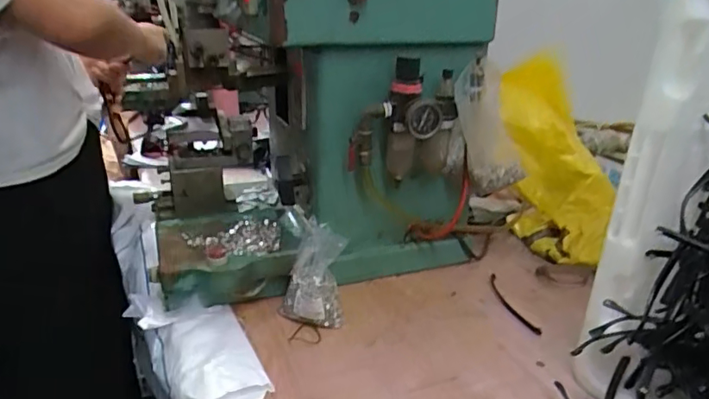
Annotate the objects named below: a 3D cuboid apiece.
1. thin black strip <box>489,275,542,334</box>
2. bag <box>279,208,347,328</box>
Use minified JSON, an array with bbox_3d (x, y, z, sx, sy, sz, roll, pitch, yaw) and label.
[{"bbox_3d":[0.196,0.131,0.694,0.018,0.012,0.142,-2,22,-7],"label":"thin black strip"},{"bbox_3d":[-0.049,0.082,0.636,0.074,0.130,0.053,-2,-19,-8],"label":"bag"}]

